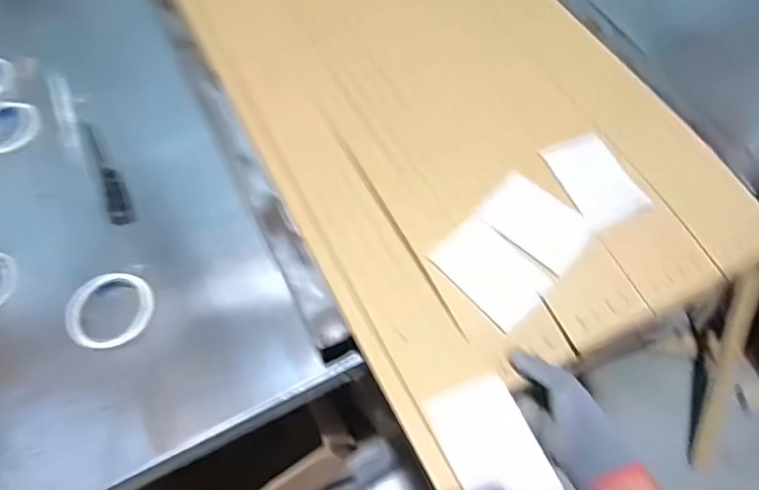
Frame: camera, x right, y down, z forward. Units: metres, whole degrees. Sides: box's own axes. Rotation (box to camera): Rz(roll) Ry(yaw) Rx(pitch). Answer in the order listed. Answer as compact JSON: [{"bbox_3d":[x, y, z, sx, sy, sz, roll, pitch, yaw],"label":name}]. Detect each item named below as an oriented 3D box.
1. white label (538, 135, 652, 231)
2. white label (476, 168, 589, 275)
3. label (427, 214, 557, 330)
[{"bbox_3d":[0.246,-0.076,0.620,0.075,0.007,0.113,-21,65,-9],"label":"white label"},{"bbox_3d":[0.175,-0.027,0.603,0.114,0.005,0.077,40,70,20],"label":"white label"},{"bbox_3d":[0.120,0.025,0.581,0.079,0.004,0.114,-42,73,-14],"label":"label"}]

